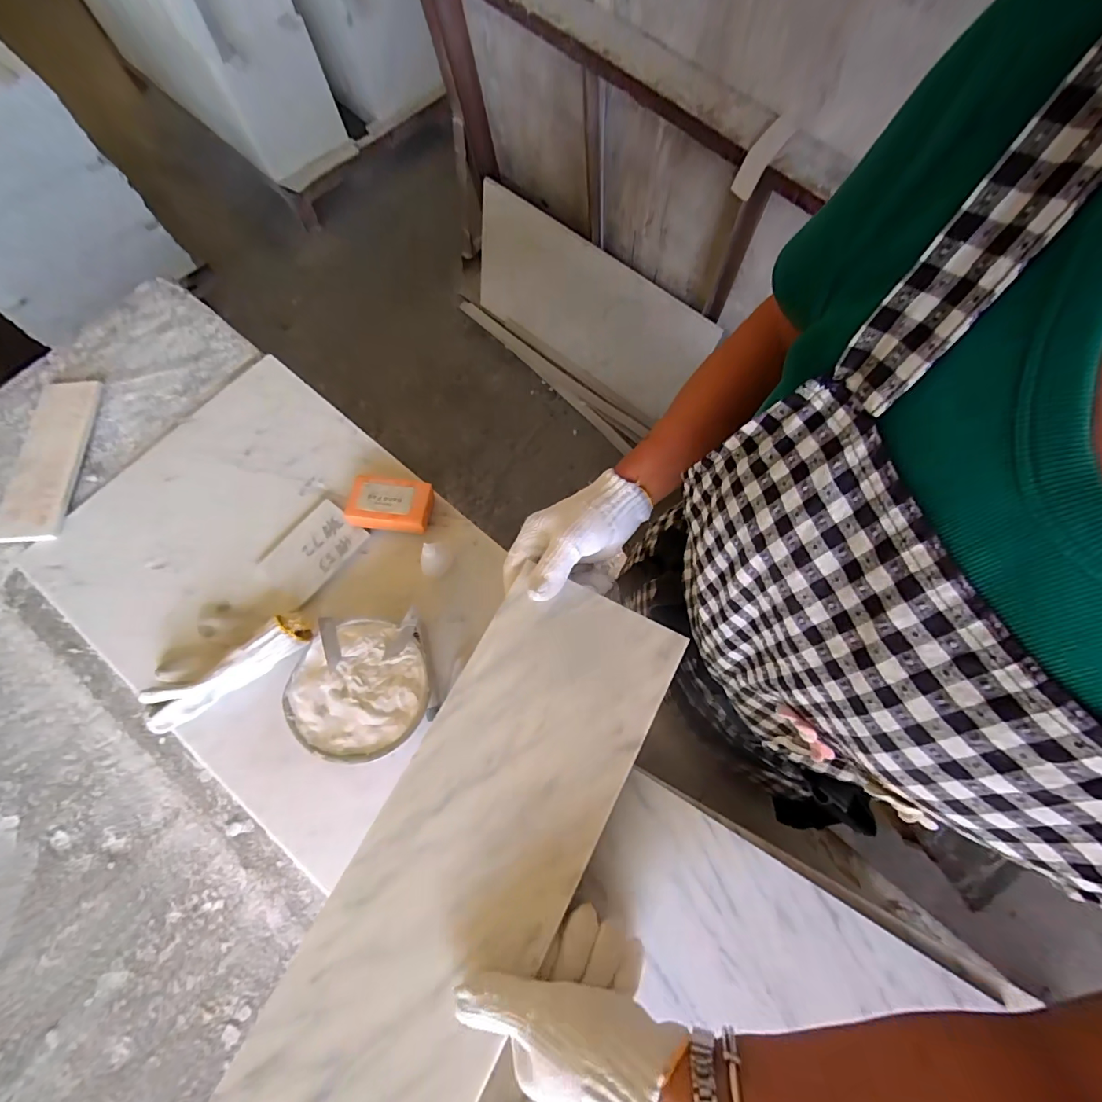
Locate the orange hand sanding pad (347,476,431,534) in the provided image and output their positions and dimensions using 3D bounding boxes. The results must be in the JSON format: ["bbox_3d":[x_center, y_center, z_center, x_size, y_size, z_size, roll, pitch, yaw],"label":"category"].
[{"bbox_3d":[-0.199,-0.057,0.590,0.096,0.043,0.066,7,73,1],"label":"orange hand sanding pad"}]

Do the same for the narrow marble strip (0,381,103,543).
[{"bbox_3d":[-0.644,-0.120,0.607,0.081,0.013,0.225,-2,73,-1],"label":"narrow marble strip"}]

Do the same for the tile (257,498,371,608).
[{"bbox_3d":[-0.295,0.001,0.583,0.082,0.015,0.122,37,76,9],"label":"tile"}]

